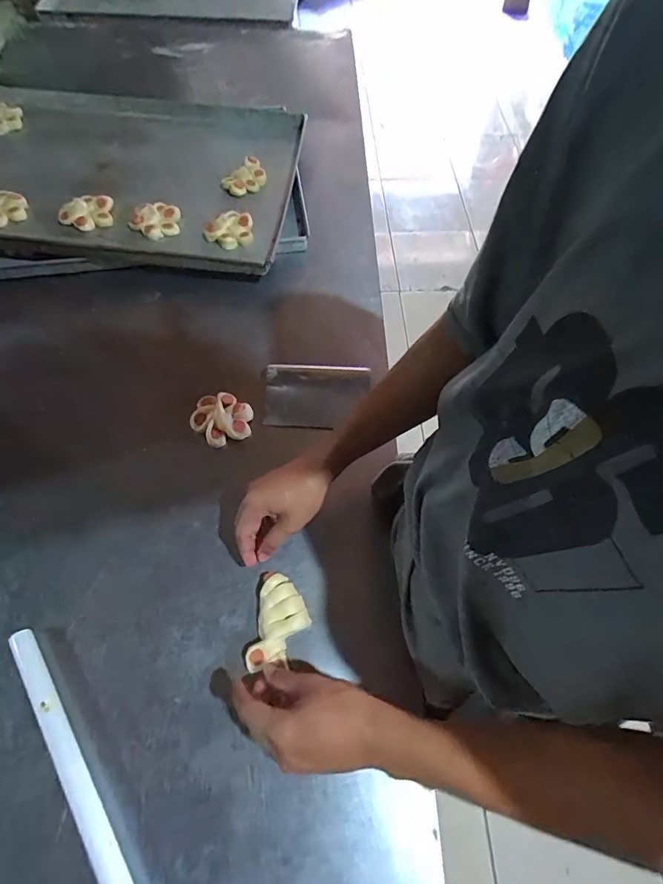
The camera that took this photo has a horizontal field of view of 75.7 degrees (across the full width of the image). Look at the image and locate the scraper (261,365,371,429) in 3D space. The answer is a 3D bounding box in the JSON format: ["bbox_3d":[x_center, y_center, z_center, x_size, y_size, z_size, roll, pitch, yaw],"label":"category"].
[{"bbox_3d":[-0.021,-0.065,0.613,0.147,0.028,0.088,2,63,-1],"label":"scraper"}]

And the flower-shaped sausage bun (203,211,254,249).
[{"bbox_3d":[-0.167,-0.345,0.696,0.077,0.025,0.056,-13,64,-8],"label":"flower-shaped sausage bun"}]

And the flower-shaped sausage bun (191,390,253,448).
[{"bbox_3d":[-0.152,-0.034,0.592,0.079,0.027,0.072,1,63,-2],"label":"flower-shaped sausage bun"}]

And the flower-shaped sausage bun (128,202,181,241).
[{"bbox_3d":[-0.293,-0.368,0.710,0.083,0.023,0.062,-20,65,-11],"label":"flower-shaped sausage bun"}]

